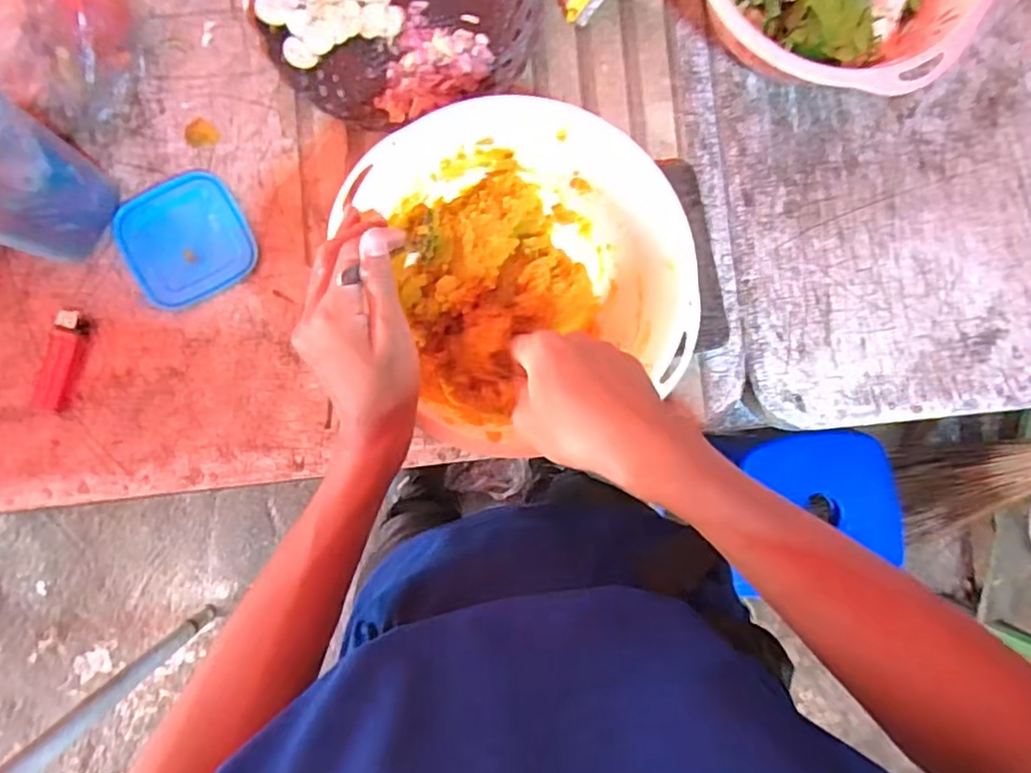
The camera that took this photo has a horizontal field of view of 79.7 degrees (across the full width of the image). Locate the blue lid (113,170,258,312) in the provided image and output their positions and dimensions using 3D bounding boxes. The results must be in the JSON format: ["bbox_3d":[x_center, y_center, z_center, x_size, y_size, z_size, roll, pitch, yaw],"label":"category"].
[{"bbox_3d":[-0.278,-0.124,0.517,0.098,0.008,0.100,-31,90,-4],"label":"blue lid"}]

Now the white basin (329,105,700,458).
[{"bbox_3d":[0.010,-0.086,0.476,0.212,0.101,0.238,-24,90,-4],"label":"white basin"}]

